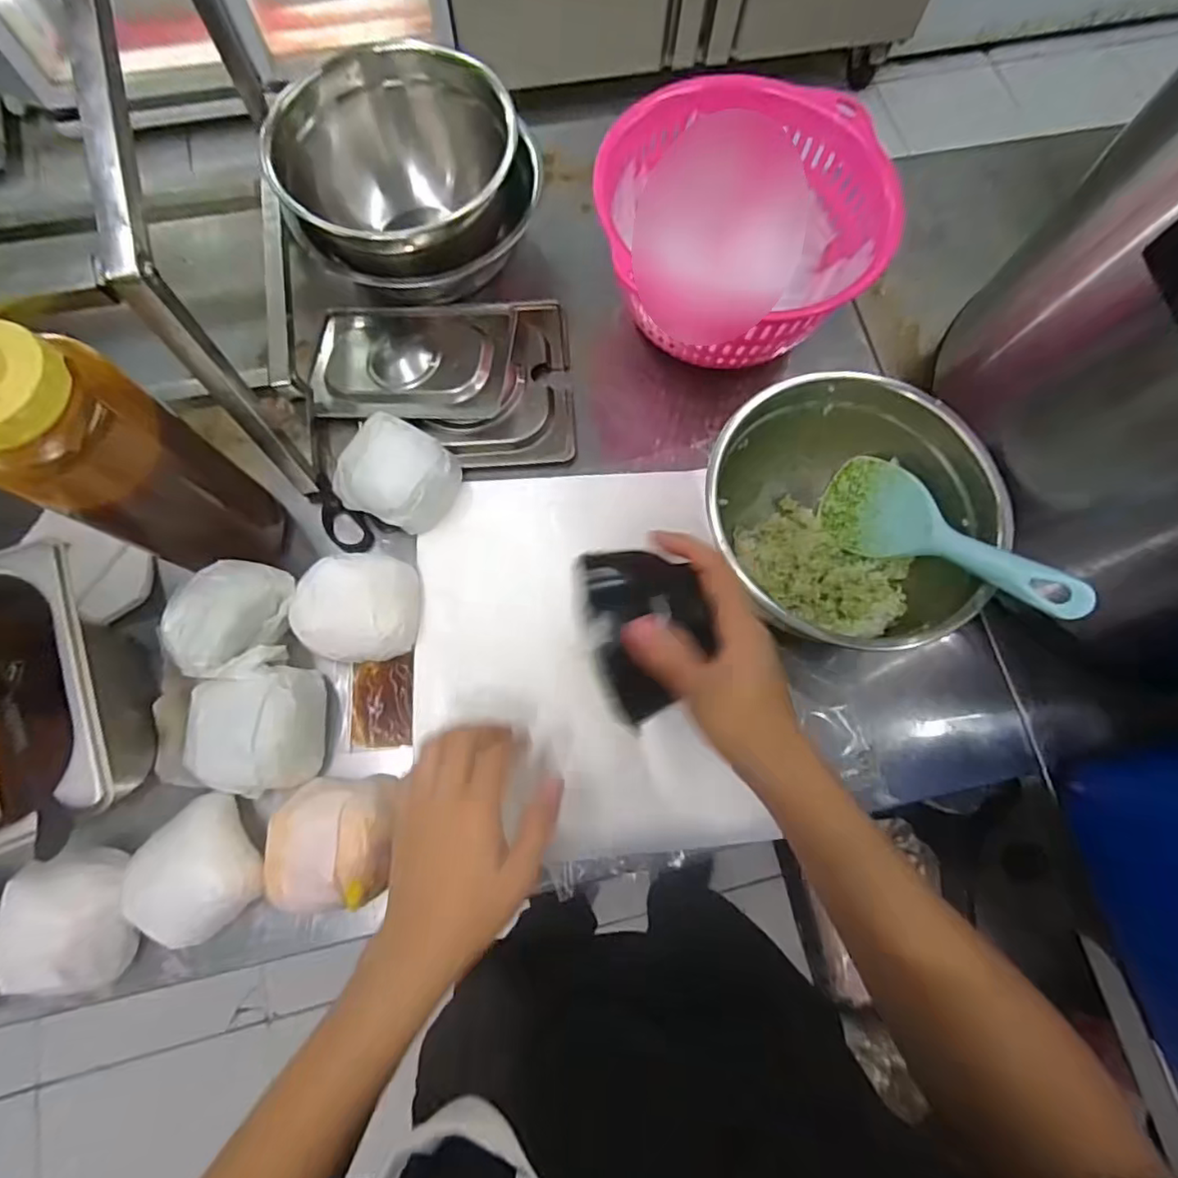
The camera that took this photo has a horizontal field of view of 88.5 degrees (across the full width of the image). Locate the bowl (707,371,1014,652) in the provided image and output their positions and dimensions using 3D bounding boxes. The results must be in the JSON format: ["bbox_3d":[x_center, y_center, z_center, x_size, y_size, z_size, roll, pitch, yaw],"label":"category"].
[{"bbox_3d":[0.173,-0.047,0.440,0.184,0.107,0.186,1,74,-2],"label":"bowl"}]

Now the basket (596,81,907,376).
[{"bbox_3d":[0.118,-0.278,0.496,0.212,0.122,0.186,42,77,9],"label":"basket"}]

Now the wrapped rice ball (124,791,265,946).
[{"bbox_3d":[-0.251,0.182,0.390,0.071,0.044,0.072,1,74,-2],"label":"wrapped rice ball"}]

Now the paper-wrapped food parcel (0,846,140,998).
[{"bbox_3d":[-0.321,0.204,0.375,0.066,0.038,0.078,1,74,-2],"label":"paper-wrapped food parcel"}]

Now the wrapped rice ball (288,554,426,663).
[{"bbox_3d":[-0.167,0.014,0.436,0.080,0.048,0.073,1,74,-2],"label":"wrapped rice ball"}]

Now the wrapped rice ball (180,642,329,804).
[{"bbox_3d":[-0.224,0.091,0.413,0.078,0.052,0.091,-12,75,-5],"label":"wrapped rice ball"}]

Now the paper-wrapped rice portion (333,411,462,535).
[{"bbox_3d":[-0.146,-0.086,0.467,0.073,0.053,0.074,1,74,-2],"label":"paper-wrapped rice portion"}]

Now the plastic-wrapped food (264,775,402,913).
[{"bbox_3d":[-0.166,0.164,0.396,0.076,0.051,0.076,0,74,-2],"label":"plastic-wrapped food"}]

